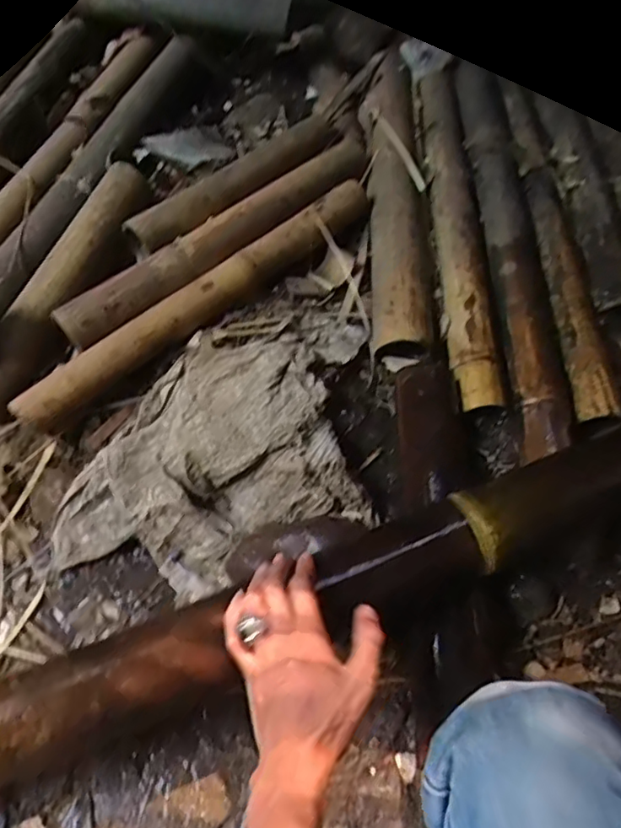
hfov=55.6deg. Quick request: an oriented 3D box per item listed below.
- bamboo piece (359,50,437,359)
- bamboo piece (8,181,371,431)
[{"bbox_3d":[0.132,-0.352,0.913,0.085,0.065,0.603,0,63,0],"label":"bamboo piece"},{"bbox_3d":[-0.130,-0.165,0.804,0.574,0.046,0.053,-38,69,-18],"label":"bamboo piece"}]

